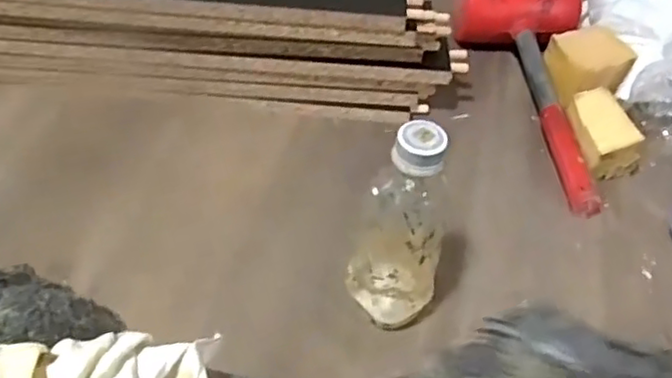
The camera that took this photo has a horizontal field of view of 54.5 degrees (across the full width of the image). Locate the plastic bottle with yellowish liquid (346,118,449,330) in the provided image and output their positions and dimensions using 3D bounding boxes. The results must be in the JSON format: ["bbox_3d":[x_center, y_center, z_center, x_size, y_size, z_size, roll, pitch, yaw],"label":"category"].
[{"bbox_3d":[0.045,0.034,0.429,0.056,0.166,0.052,2,47,-2],"label":"plastic bottle with yellowish liquid"}]

